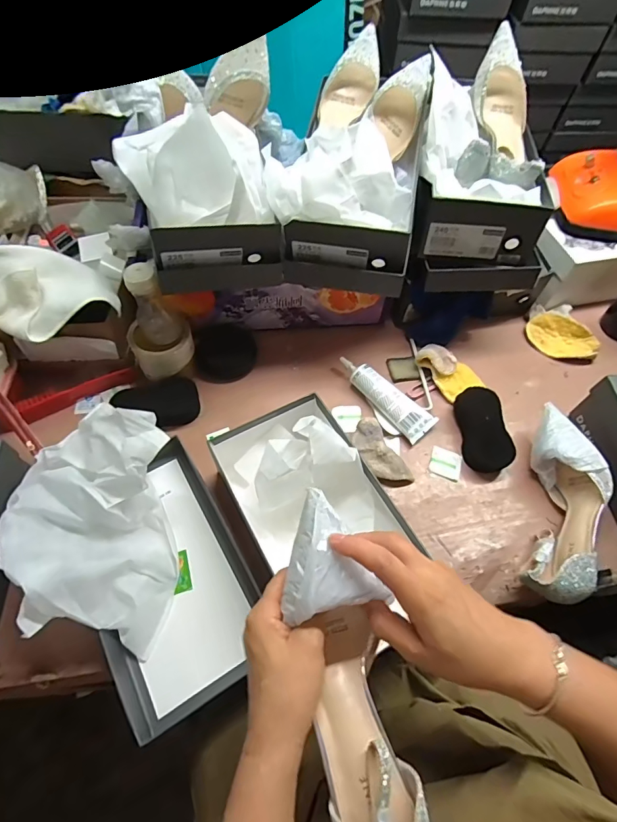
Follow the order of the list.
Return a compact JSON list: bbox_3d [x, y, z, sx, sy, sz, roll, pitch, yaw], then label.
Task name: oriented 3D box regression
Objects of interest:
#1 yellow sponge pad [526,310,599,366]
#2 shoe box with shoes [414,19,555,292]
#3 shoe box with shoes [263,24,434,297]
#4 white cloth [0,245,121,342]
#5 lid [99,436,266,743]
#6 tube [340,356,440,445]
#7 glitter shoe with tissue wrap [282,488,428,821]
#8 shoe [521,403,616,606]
[{"bbox_3d":[0.444,-0.124,0.741,0.118,0.022,0.079,37,98,8],"label":"yellow sponge pad"},{"bbox_3d":[0.247,-0.363,0.636,0.182,0.197,0.297,3,59,-1],"label":"shoe box with shoes"},{"bbox_3d":[0.070,-0.357,0.597,0.184,0.181,0.328,12,59,4],"label":"shoe box with shoes"},{"bbox_3d":[-0.407,-0.159,0.569,0.285,0.051,0.128,3,59,-1],"label":"white cloth"},{"bbox_3d":[-0.171,0.198,0.516,0.170,0.045,0.285,-27,64,-17],"label":"lid"},{"bbox_3d":[0.119,-0.027,0.660,0.050,0.032,0.171,-36,67,-22],"label":"tube"},{"bbox_3d":[0.027,0.186,0.308,0.065,0.078,0.247,-9,70,-8],"label":"glitter shoe with tissue wrap"},{"bbox_3d":[0.330,0.118,0.549,0.081,0.068,0.252,19,60,9],"label":"shoe"}]

